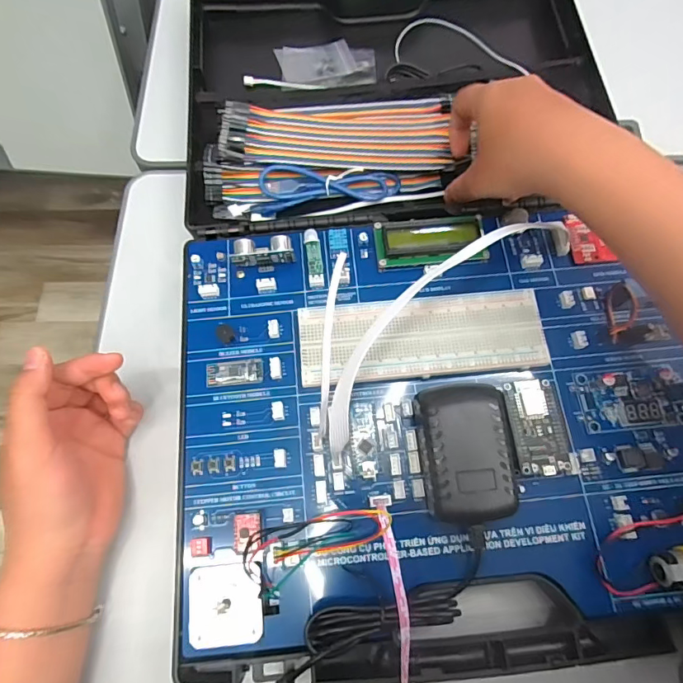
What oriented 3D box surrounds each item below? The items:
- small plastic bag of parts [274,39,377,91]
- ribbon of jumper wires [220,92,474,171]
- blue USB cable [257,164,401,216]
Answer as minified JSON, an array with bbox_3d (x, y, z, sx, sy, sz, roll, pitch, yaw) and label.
[{"bbox_3d":[-0.014,-0.267,0.441,0.091,0.015,0.053,-9,71,-2],"label":"small plastic bag of parts"},{"bbox_3d":[-0.003,-0.177,0.389,0.190,0.015,0.075,-1,69,-4],"label":"ribbon of jumper wires"},{"bbox_3d":[-0.011,-0.130,0.382,0.118,0.013,0.038,-7,71,-2],"label":"blue USB cable"}]

